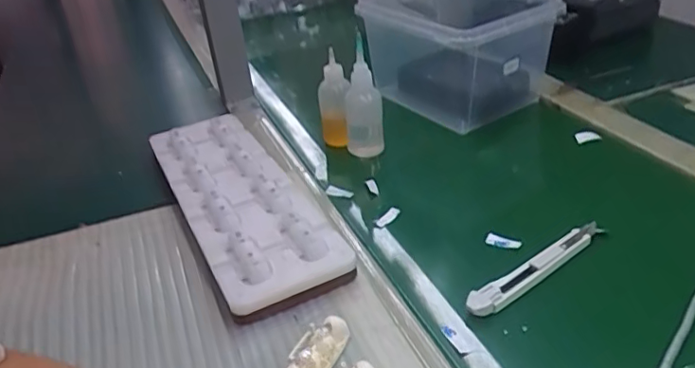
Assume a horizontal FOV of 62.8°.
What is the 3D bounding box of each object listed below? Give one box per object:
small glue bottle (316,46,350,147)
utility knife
[{"bbox_3d":[-0.015,-0.087,0.620,0.034,0.111,0.038,-8,31,0],"label":"small glue bottle"},{"bbox_3d":[0.144,0.062,0.425,0.142,0.012,0.020,-24,37,-25],"label":"utility knife"}]

